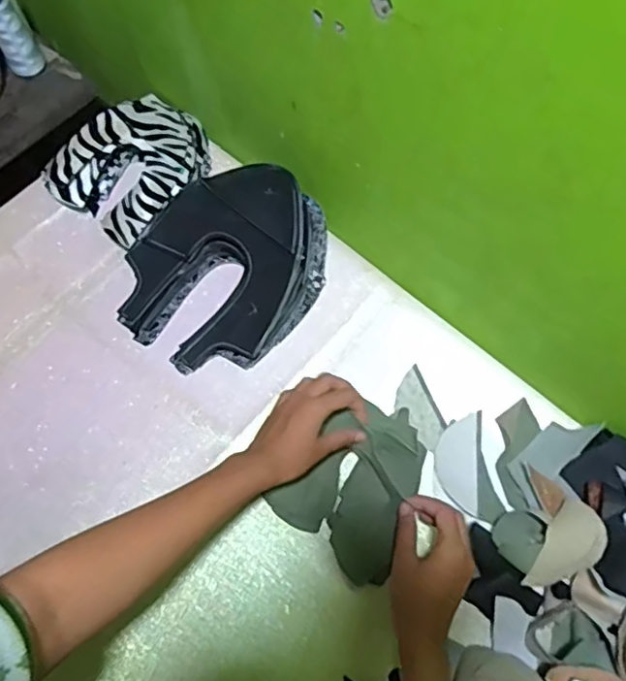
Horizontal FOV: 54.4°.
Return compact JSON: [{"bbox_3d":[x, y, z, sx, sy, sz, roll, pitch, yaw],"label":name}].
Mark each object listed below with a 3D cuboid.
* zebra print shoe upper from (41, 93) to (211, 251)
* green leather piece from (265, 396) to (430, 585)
[{"bbox_3d":[-0.220,-0.216,0.746,0.162,0.073,0.183,32,72,12],"label":"zebra print shoe upper"},{"bbox_3d":[0.056,0.145,0.619,0.126,0.050,0.159,38,74,14],"label":"green leather piece"}]

